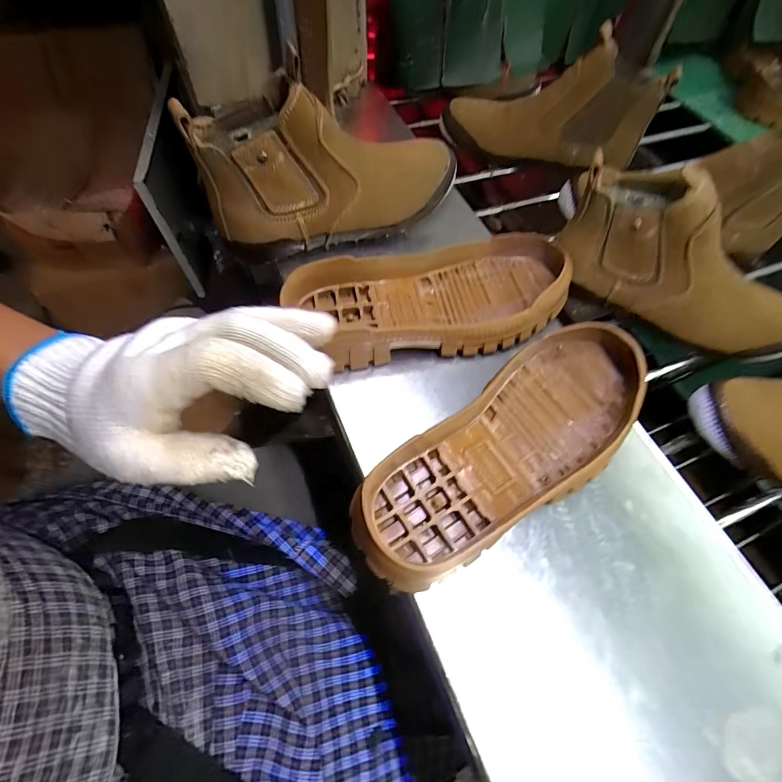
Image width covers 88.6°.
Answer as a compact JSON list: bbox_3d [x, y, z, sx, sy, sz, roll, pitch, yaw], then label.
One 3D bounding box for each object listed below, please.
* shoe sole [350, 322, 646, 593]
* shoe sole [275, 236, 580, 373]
[{"bbox_3d":[0.100,0.038,0.307,0.276,0.046,0.099,-38,70,-19],"label":"shoe sole"},{"bbox_3d":[0.046,-0.085,0.368,0.270,0.039,0.115,-19,65,-11],"label":"shoe sole"}]

